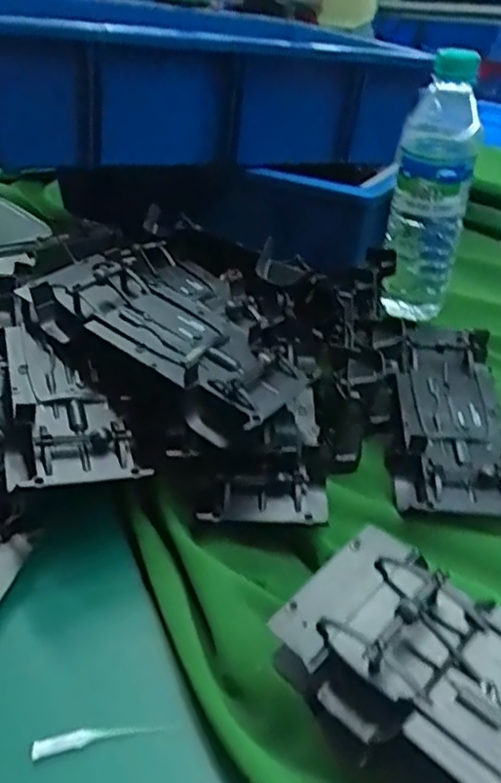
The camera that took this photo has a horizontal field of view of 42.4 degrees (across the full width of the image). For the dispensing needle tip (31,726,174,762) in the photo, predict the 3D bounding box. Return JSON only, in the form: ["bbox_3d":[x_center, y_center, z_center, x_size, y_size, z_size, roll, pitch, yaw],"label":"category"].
[{"bbox_3d":[-0.066,0.154,0.288,0.060,0.008,0.007,-6,36,-11],"label":"dispensing needle tip"}]

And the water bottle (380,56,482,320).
[{"bbox_3d":[0.156,-0.167,0.568,0.062,0.223,0.065,10,36,11],"label":"water bottle"}]

